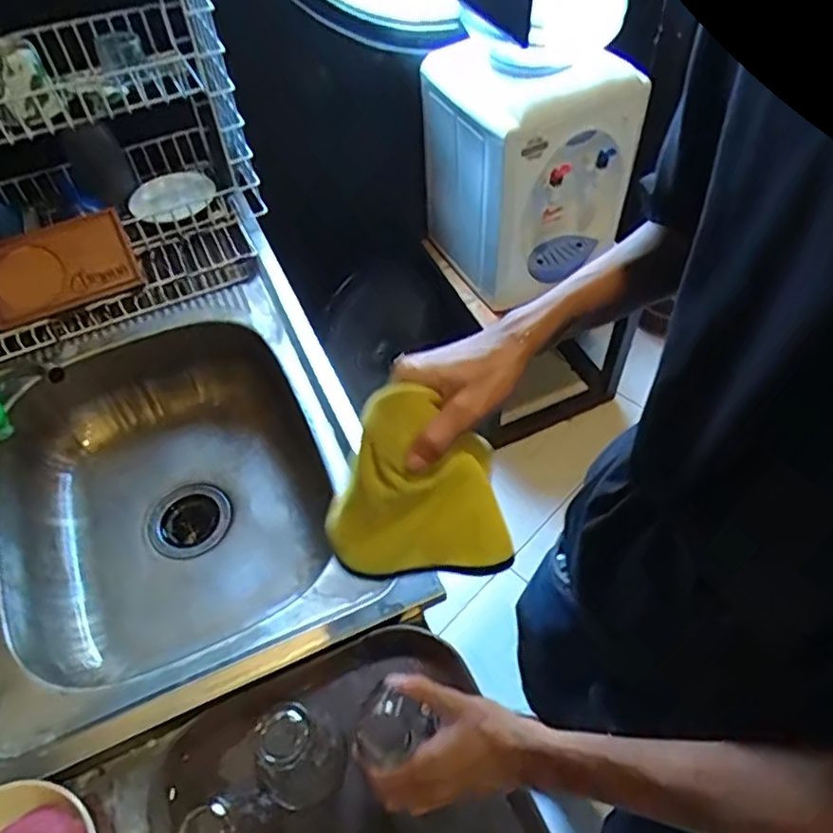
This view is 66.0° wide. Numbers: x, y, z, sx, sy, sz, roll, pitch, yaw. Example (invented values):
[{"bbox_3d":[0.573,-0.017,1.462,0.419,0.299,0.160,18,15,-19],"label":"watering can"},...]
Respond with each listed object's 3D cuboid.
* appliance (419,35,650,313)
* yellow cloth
[{"bbox_3d":[0.211,-0.486,1.272,0.291,0.387,0.306,-26,56,-15],"label":"appliance"},{"bbox_3d":[-0.011,0.056,0.458,0.131,0.153,0.035,-10,28,13],"label":"yellow cloth"}]

